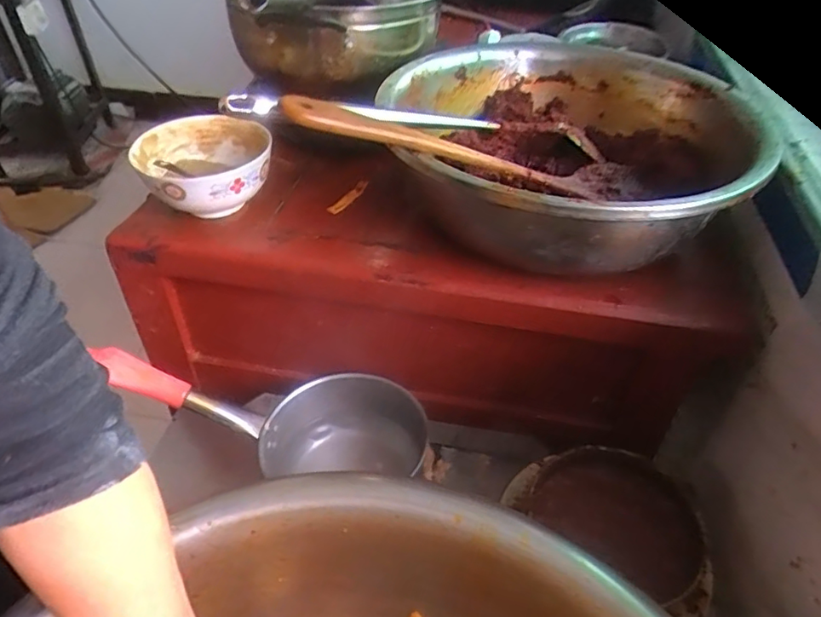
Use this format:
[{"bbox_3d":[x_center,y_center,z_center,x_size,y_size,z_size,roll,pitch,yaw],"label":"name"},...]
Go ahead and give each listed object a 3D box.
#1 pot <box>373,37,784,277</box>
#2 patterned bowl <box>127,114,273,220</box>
[{"bbox_3d":[0.146,-0.156,0.542,0.318,0.093,0.343,-8,45,-9],"label":"pot"},{"bbox_3d":[-0.204,-0.140,0.575,0.122,0.071,0.130,0,45,0],"label":"patterned bowl"}]

